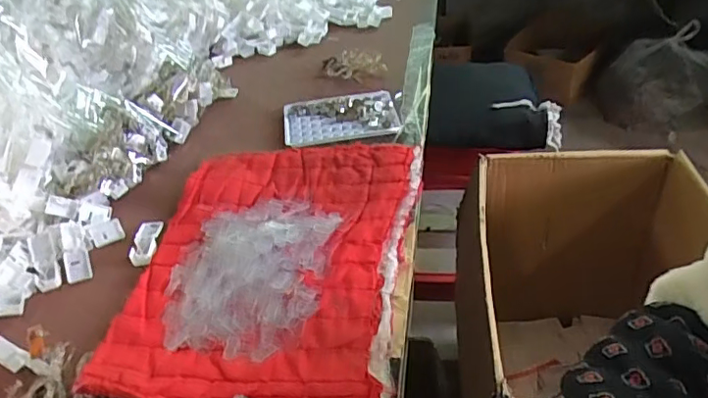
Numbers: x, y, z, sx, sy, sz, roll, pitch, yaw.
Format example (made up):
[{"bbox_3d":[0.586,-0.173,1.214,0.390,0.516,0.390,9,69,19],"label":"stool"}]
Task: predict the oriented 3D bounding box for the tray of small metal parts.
[{"bbox_3d":[-0.017,-0.097,0.655,0.129,0.012,0.089,-6,38,0],"label":"tray of small metal parts"}]

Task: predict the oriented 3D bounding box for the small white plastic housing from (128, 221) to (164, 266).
[{"bbox_3d":[-0.191,0.038,0.512,0.022,0.007,0.056,-7,38,-1],"label":"small white plastic housing"}]

